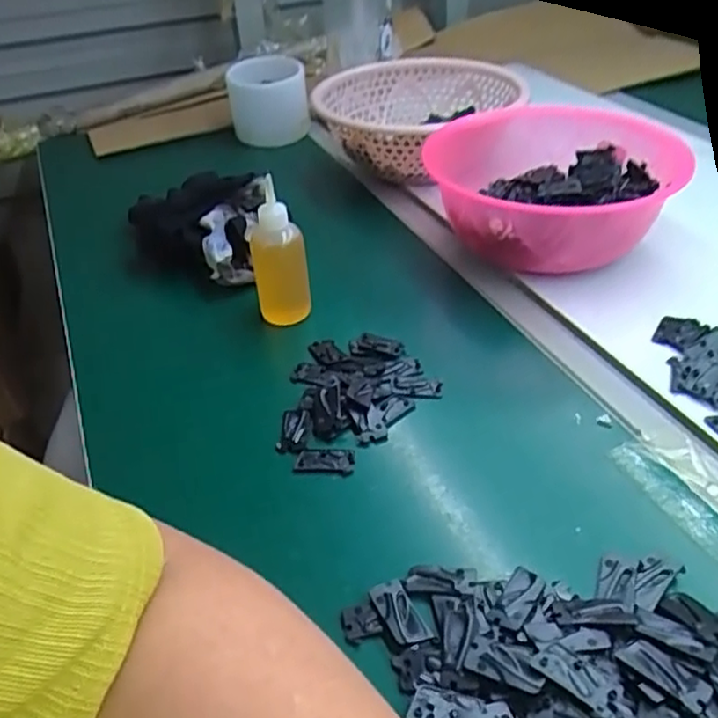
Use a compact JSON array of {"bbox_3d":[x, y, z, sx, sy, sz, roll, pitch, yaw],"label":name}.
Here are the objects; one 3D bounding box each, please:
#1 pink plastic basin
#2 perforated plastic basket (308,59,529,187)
[{"bbox_3d":[0.145,-0.130,0.527,0.165,0.066,0.173,-3,39,3],"label":"pink plastic basin"},{"bbox_3d":[0.057,-0.235,0.664,0.188,0.066,0.183,-34,47,-30],"label":"perforated plastic basket"}]

